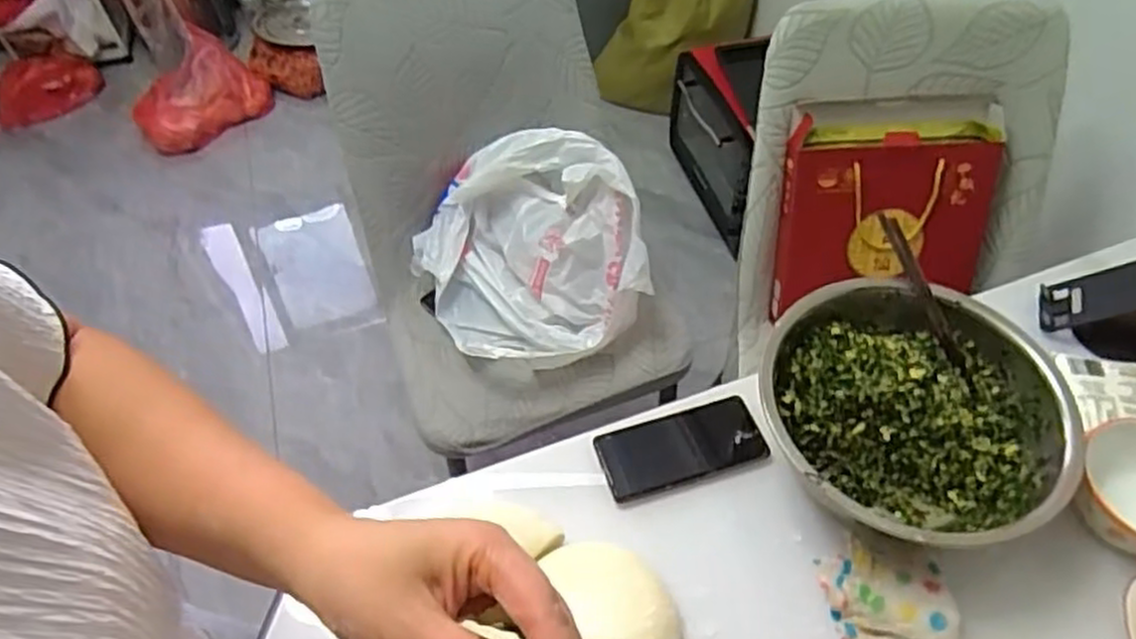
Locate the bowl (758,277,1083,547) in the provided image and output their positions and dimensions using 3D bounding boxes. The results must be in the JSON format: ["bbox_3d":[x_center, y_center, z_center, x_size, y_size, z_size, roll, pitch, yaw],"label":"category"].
[{"bbox_3d":[0.309,0.085,0.698,0.252,0.114,0.254,0,53,0],"label":"bowl"}]

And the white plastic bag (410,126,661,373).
[{"bbox_3d":[-0.056,-0.106,1.146,0.311,0.201,0.325,-22,56,-14],"label":"white plastic bag"}]

